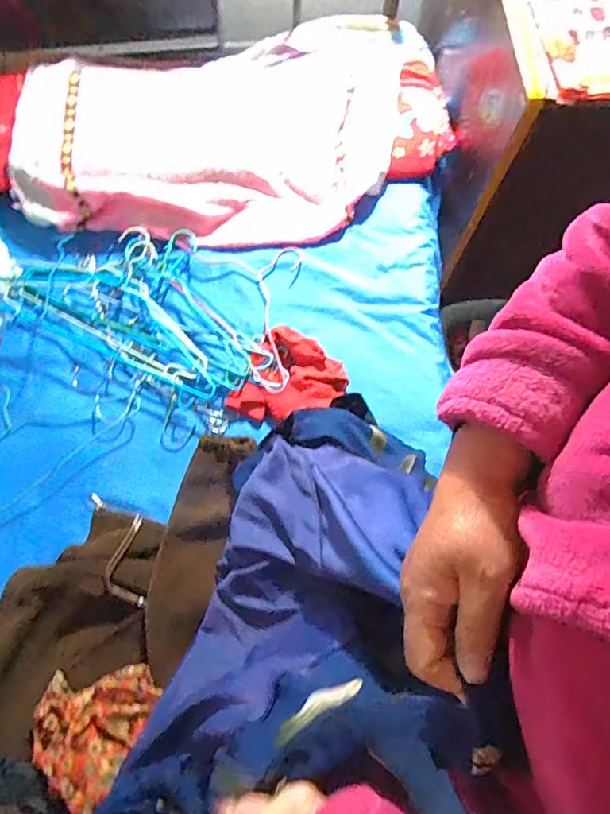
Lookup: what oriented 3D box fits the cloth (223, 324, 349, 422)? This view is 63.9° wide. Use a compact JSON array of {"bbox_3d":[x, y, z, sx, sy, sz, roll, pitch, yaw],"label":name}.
[{"bbox_3d":[-0.029,-0.038,0.803,0.152,0.034,0.167,37,78,12],"label":"cloth"}]

